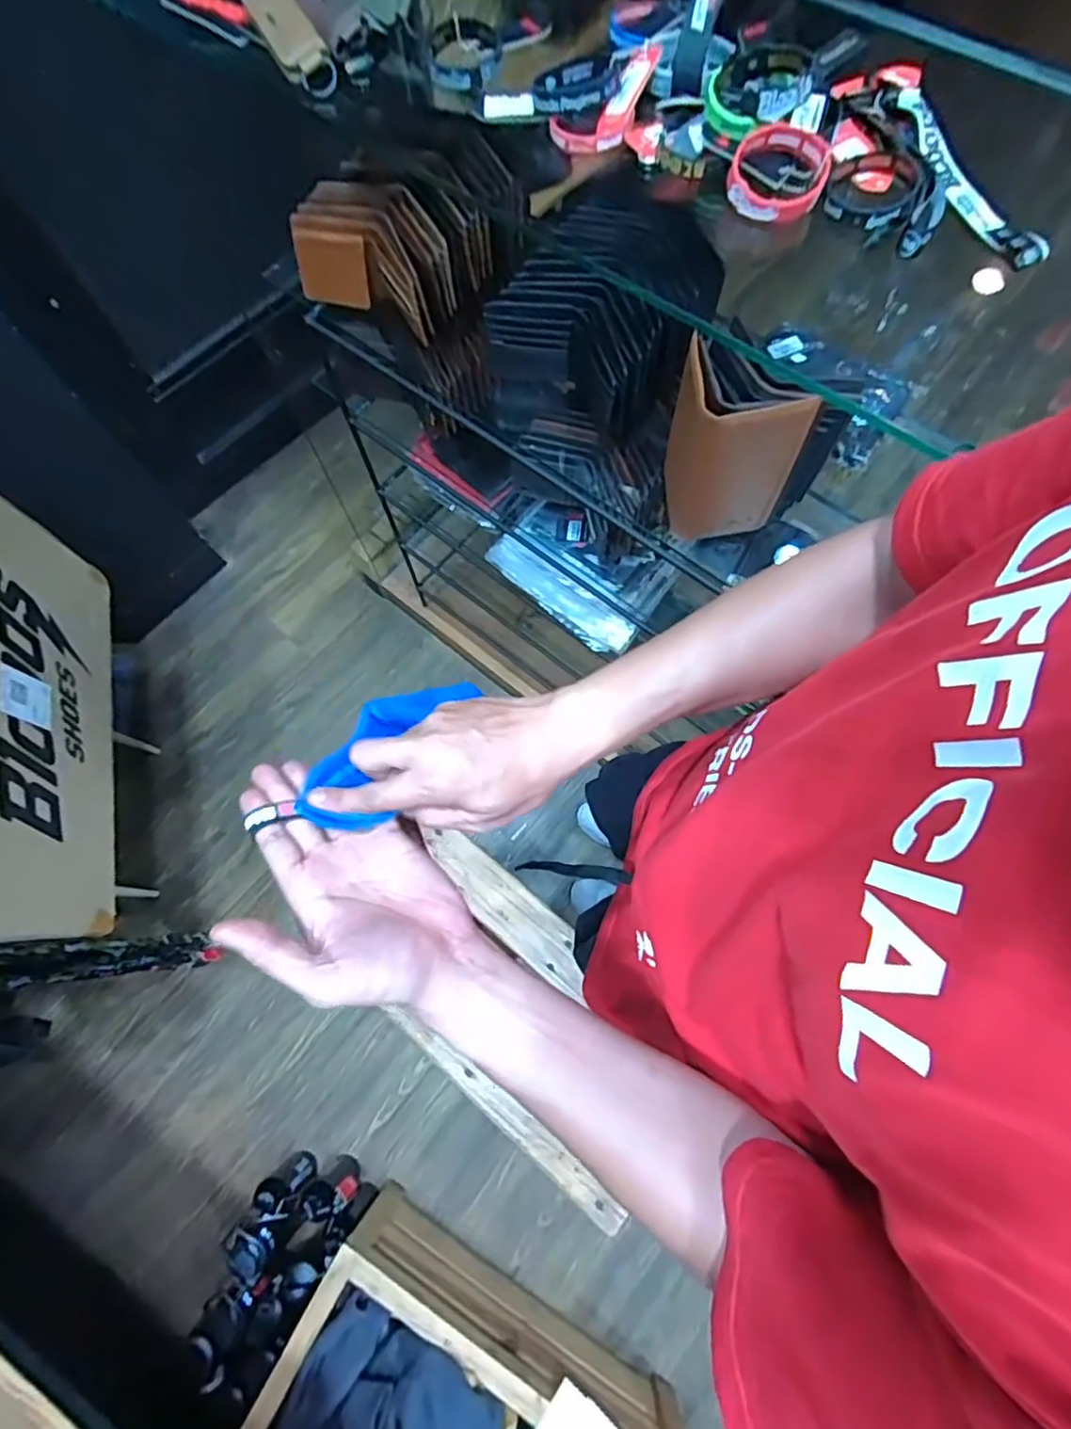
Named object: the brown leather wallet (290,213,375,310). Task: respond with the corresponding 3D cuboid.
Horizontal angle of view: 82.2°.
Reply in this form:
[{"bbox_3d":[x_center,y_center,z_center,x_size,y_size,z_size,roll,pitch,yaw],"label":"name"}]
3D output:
[{"bbox_3d":[-0.261,-0.588,0.801,0.105,0.093,0.024,12,46,5],"label":"brown leather wallet"}]

